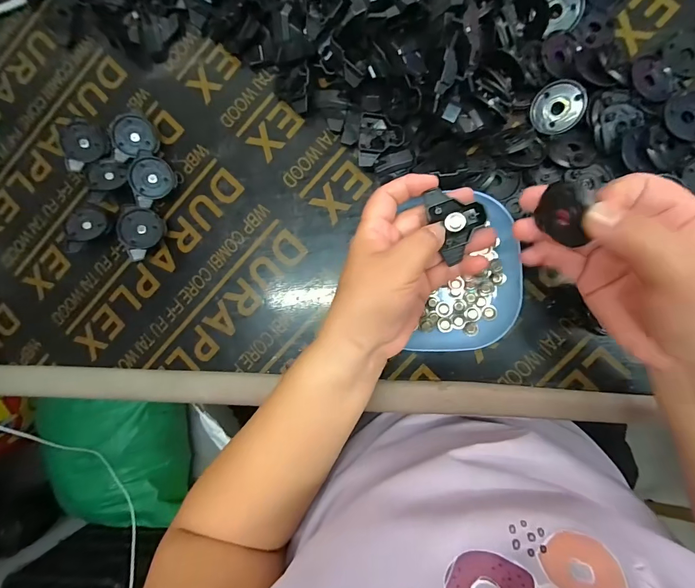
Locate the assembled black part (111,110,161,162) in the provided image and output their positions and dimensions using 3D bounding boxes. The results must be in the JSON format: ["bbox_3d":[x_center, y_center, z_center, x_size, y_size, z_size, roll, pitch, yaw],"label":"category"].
[{"bbox_3d":[-0.230,-0.170,0.382,0.048,0.017,0.048,-2,97,-14],"label":"assembled black part"}]

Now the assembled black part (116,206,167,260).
[{"bbox_3d":[-0.221,-0.066,0.382,0.043,0.024,0.056,2,89,9],"label":"assembled black part"}]

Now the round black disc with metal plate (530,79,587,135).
[{"bbox_3d":[0.189,-0.167,0.320,0.043,0.006,0.043,5,101,26],"label":"round black disc with metal plate"}]

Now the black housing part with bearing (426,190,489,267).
[{"bbox_3d":[0.087,-0.057,0.278,0.038,0.012,0.055,-21,86,8],"label":"black housing part with bearing"}]

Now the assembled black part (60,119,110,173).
[{"bbox_3d":[-0.295,-0.164,0.394,0.041,0.015,0.053,35,87,-33],"label":"assembled black part"}]

